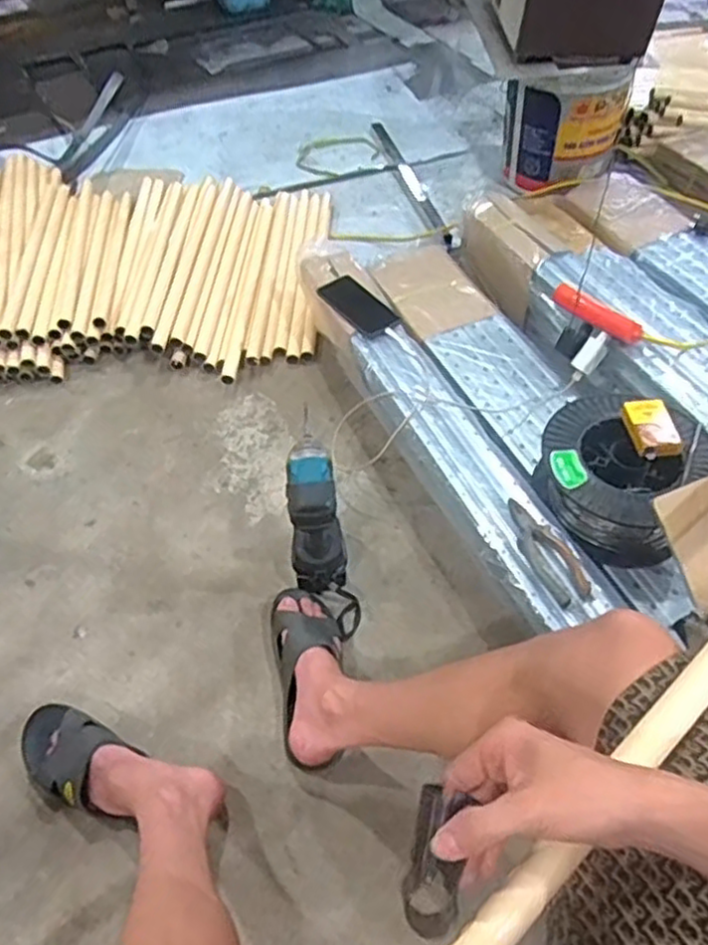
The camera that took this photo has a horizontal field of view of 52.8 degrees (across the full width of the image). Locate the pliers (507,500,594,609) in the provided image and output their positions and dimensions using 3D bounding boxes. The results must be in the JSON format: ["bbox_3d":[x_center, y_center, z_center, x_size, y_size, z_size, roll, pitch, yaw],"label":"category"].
[{"bbox_3d":[0.248,0.102,0.935,0.056,0.011,0.164,-21,53,-16],"label":"pliers"}]

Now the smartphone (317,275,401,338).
[{"bbox_3d":[0.010,-0.293,1.251,0.086,0.016,0.142,-34,68,-24],"label":"smartphone"}]

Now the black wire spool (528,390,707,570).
[{"bbox_3d":[0.388,-0.003,1.037,0.224,0.111,0.230,0,50,1],"label":"black wire spool"}]

